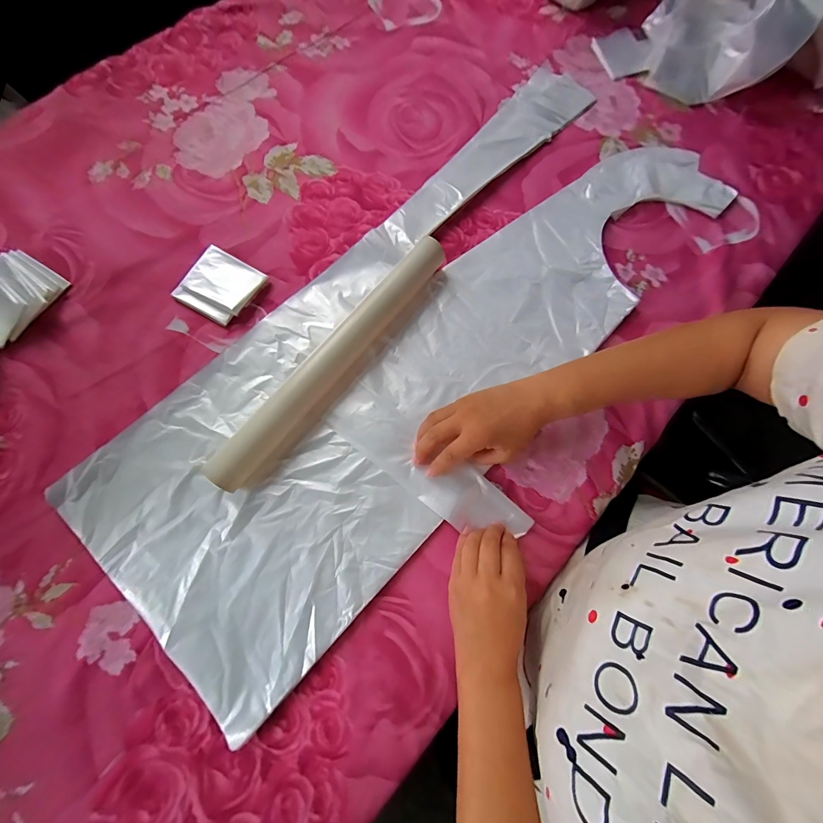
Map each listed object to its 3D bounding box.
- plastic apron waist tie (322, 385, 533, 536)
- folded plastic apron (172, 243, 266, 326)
[{"bbox_3d":[0.015,0.059,0.380,0.237,0.004,0.062,35,76,8],"label":"plastic apron waist tie"},{"bbox_3d":[-0.235,-0.155,0.434,0.084,0.015,0.082,31,76,7],"label":"folded plastic apron"}]

